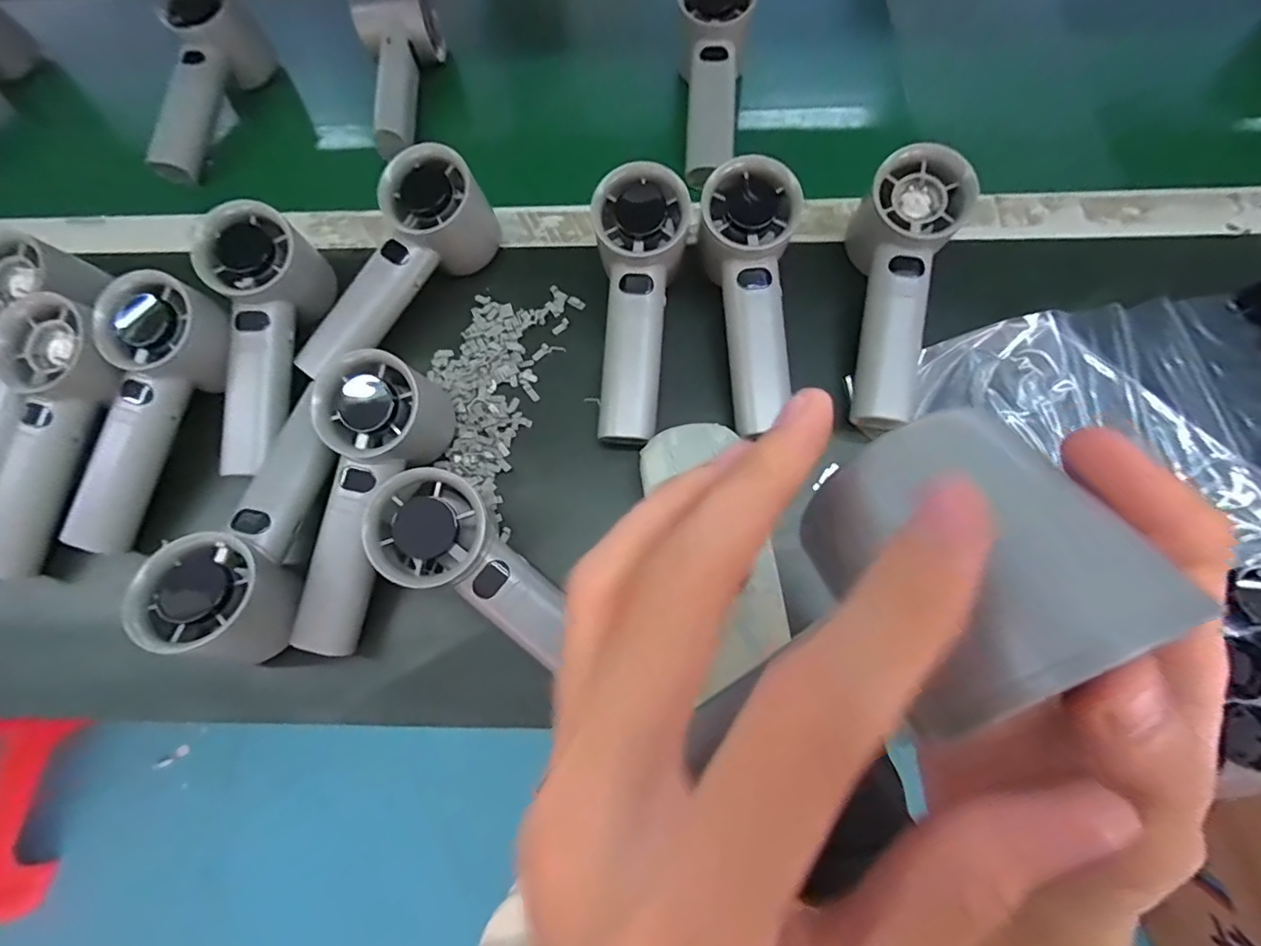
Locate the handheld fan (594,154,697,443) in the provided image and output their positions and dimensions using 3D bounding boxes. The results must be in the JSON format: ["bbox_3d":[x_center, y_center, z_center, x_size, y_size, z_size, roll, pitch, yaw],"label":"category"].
[{"bbox_3d":[0.003,-0.097,0.326,0.058,0.053,0.160,5,89,5],"label":"handheld fan"}]

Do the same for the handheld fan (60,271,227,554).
[{"bbox_3d":[-0.283,-0.034,0.312,0.045,0.042,0.157,16,90,8],"label":"handheld fan"}]

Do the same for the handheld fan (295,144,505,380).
[{"bbox_3d":[-0.148,-0.127,0.328,0.041,0.067,0.152,37,75,15],"label":"handheld fan"}]

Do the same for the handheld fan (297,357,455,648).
[{"bbox_3d":[-0.146,0.017,0.294,0.053,0.060,0.158,10,82,6],"label":"handheld fan"}]

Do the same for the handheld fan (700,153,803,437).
[{"bbox_3d":[0.070,-0.102,0.322,0.060,0.046,0.155,-4,91,1],"label":"handheld fan"}]

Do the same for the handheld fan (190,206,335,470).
[{"bbox_3d":[-0.224,-0.076,0.325,0.052,0.060,0.155,1,86,3],"label":"handheld fan"}]

